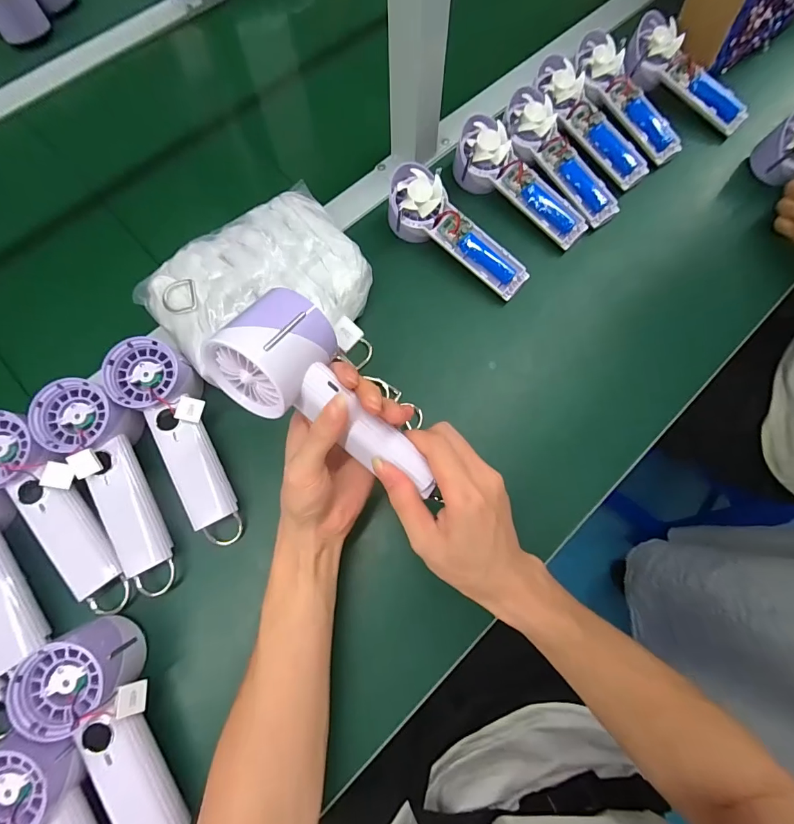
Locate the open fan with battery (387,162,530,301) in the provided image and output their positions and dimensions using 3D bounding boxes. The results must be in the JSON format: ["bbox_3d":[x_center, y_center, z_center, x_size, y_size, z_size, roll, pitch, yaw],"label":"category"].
[{"bbox_3d":[0.063,-0.191,0.452,0.176,0.047,0.054,40,76,-1],"label":"open fan with battery"}]

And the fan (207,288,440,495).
[{"bbox_3d":[-0.039,-0.007,0.272,0.160,0.050,0.073,40,75,-12],"label":"fan"}]

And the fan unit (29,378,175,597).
[{"bbox_3d":[-0.244,0.064,0.360,0.064,0.045,0.198,-25,90,-7],"label":"fan unit"}]

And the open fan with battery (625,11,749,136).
[{"bbox_3d":[0.366,-0.423,0.524,0.177,0.042,0.075,39,76,-1],"label":"open fan with battery"}]

